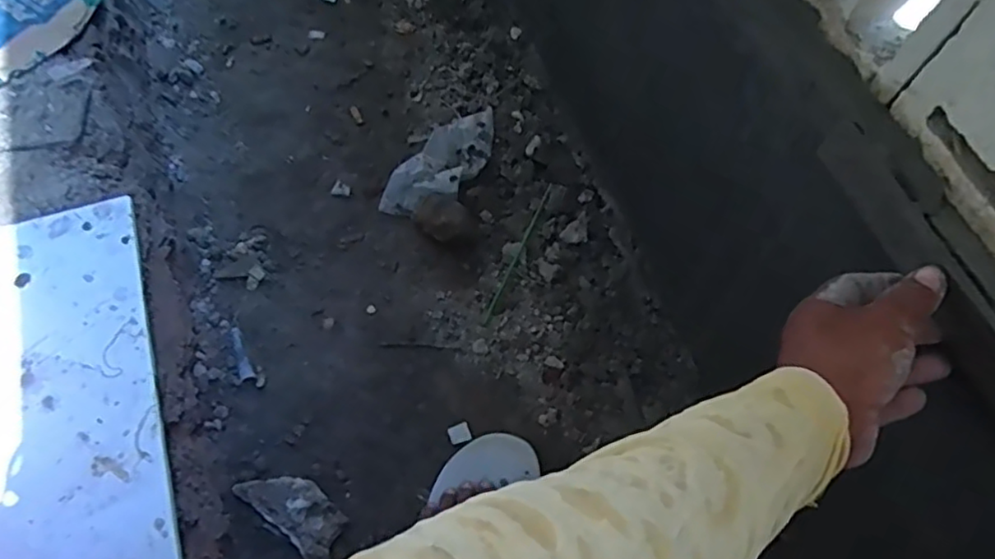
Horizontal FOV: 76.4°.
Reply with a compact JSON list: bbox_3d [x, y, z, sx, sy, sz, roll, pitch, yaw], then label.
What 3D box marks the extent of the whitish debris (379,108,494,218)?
[{"bbox_3d":[-0.077,-0.165,0.881,0.101,0.035,0.188,24,68,12],"label":"whitish debris"}]

